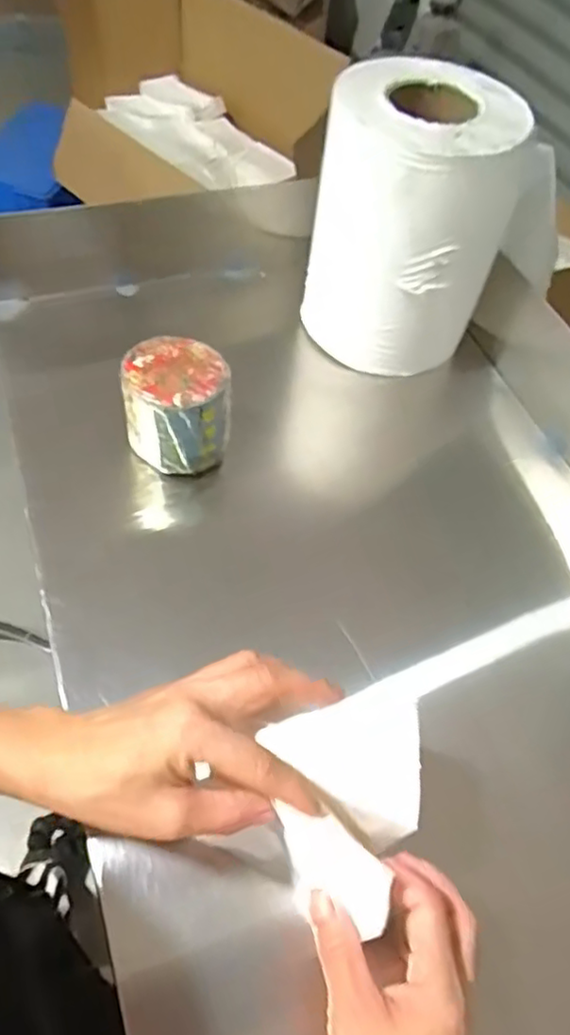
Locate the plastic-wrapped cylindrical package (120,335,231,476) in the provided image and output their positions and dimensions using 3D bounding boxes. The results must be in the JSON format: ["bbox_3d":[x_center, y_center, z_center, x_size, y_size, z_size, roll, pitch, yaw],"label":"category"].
[{"bbox_3d":[-0.094,-0.095,0.573,0.092,0.092,0.080,-1,56,-6],"label":"plastic-wrapped cylindrical package"}]

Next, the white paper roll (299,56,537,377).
[{"bbox_3d":[0.116,-0.280,0.639,0.177,0.228,0.160,9,56,1],"label":"white paper roll"}]

